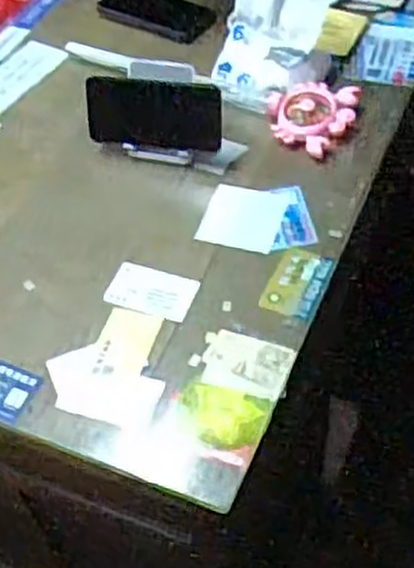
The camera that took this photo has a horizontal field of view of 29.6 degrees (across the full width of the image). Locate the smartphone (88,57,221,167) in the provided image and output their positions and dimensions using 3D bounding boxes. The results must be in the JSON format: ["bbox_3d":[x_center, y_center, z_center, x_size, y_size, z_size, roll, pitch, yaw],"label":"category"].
[{"bbox_3d":[-0.057,-0.196,0.917,0.164,0.100,0.064,14,53,17],"label":"smartphone"}]

